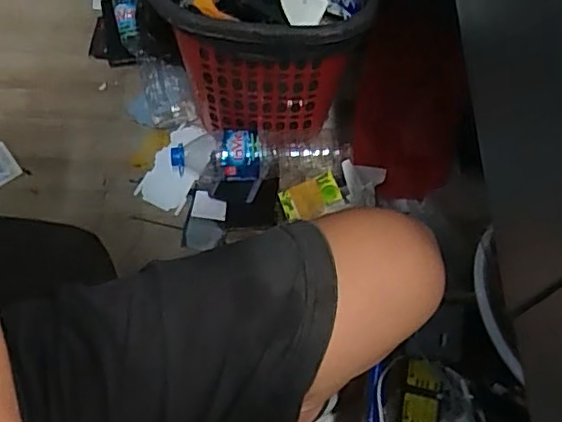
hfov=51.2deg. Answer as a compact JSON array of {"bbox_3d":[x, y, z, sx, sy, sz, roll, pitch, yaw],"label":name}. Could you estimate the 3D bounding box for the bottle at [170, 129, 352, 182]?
[{"bbox_3d":[-0.030,-0.096,1.012,0.308,0.101,0.102,-3,65,-4],"label":"bottle"}]

